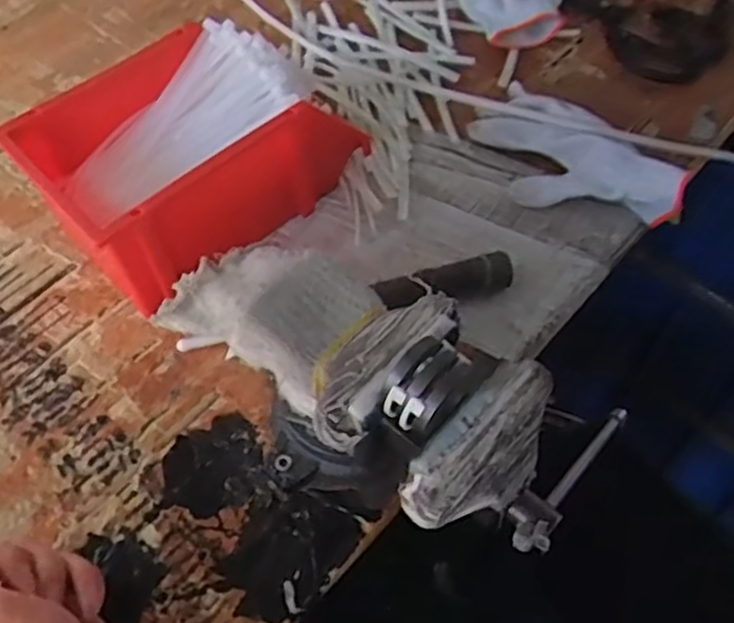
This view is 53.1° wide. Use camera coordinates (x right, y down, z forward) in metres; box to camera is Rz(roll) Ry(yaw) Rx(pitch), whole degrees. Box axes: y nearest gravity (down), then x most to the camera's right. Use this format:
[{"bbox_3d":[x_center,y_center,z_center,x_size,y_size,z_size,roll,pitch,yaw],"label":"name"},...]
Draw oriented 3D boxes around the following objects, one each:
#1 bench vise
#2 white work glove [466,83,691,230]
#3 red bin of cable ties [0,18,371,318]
[{"bbox_3d":[-0.010,0.046,0.458,0.270,0.155,0.101,32,63,21],"label":"bench vise"},{"bbox_3d":[0.179,-0.136,0.653,0.115,0.039,0.202,-29,60,-16],"label":"white work glove"},{"bbox_3d":[-0.139,-0.120,0.599,0.153,0.120,0.225,38,66,24],"label":"red bin of cable ties"}]

